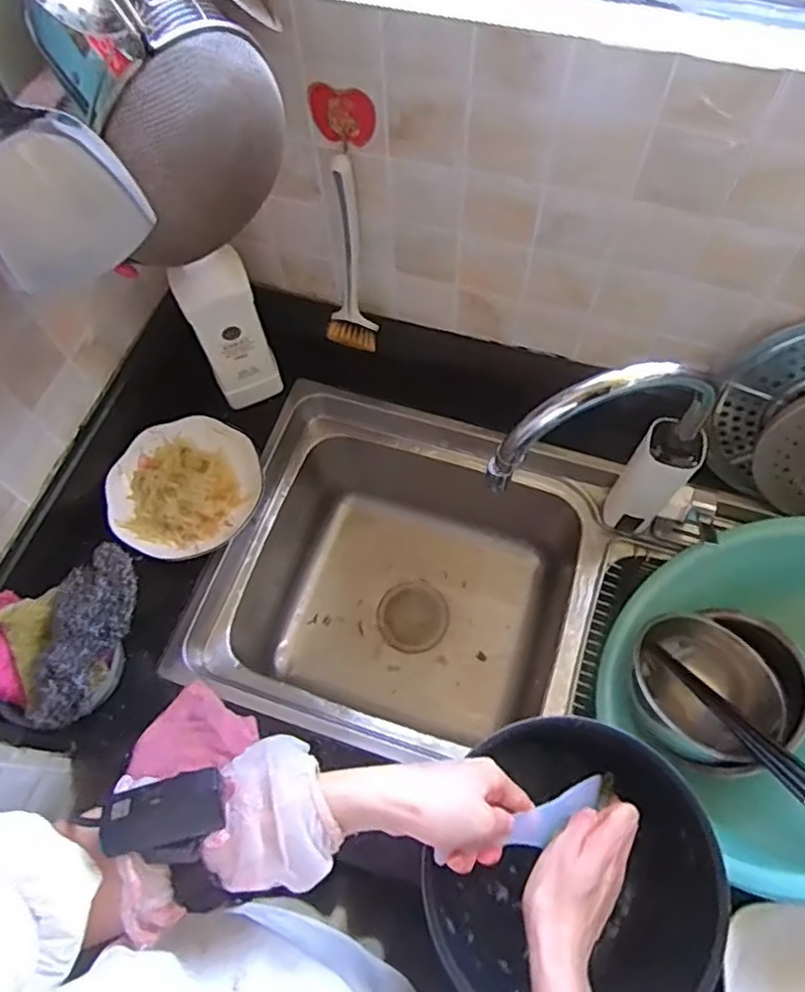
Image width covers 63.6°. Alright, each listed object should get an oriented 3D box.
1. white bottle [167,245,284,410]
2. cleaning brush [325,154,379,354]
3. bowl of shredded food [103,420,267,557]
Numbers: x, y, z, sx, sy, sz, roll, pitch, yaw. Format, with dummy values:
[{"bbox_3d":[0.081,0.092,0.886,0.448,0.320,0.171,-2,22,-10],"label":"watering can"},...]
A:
[{"bbox_3d":[-0.206,-0.193,0.782,0.077,0.220,0.039,-22,67,-9],"label":"white bottle"},{"bbox_3d":[-0.064,-0.250,0.710,0.057,0.233,0.042,-4,65,0],"label":"cleaning brush"},{"bbox_3d":[-0.270,-0.012,0.812,0.174,0.029,0.180,-1,65,1],"label":"bowl of shredded food"}]

